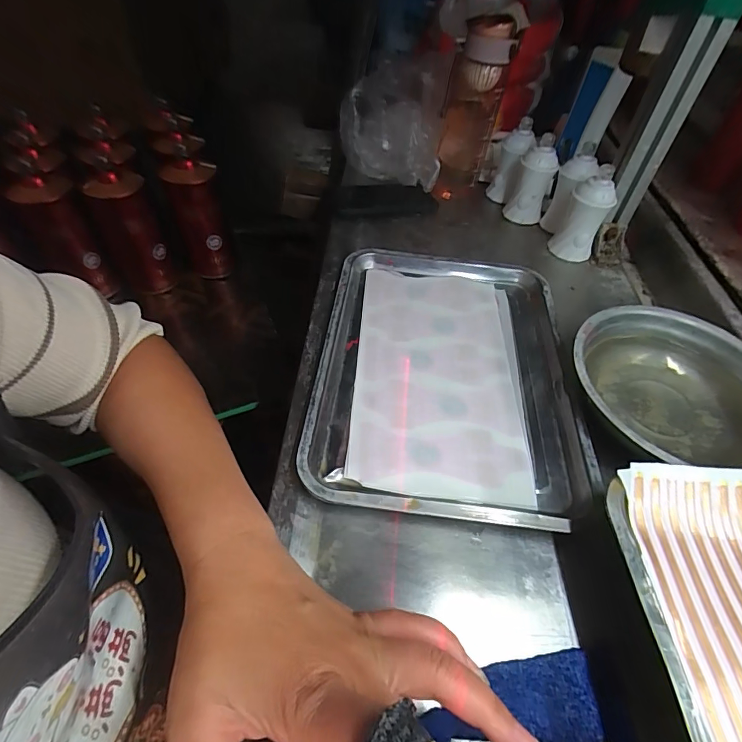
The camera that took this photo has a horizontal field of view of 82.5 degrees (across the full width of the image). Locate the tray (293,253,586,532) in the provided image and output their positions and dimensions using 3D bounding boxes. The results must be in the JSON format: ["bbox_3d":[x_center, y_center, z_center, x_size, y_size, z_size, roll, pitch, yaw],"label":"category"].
[{"bbox_3d":[0.077,-0.016,0.442,0.248,0.024,0.341,3,51,6],"label":"tray"}]

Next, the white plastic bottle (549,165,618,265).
[{"bbox_3d":[0.286,-0.208,0.573,0.058,0.110,0.046,32,59,26],"label":"white plastic bottle"}]

